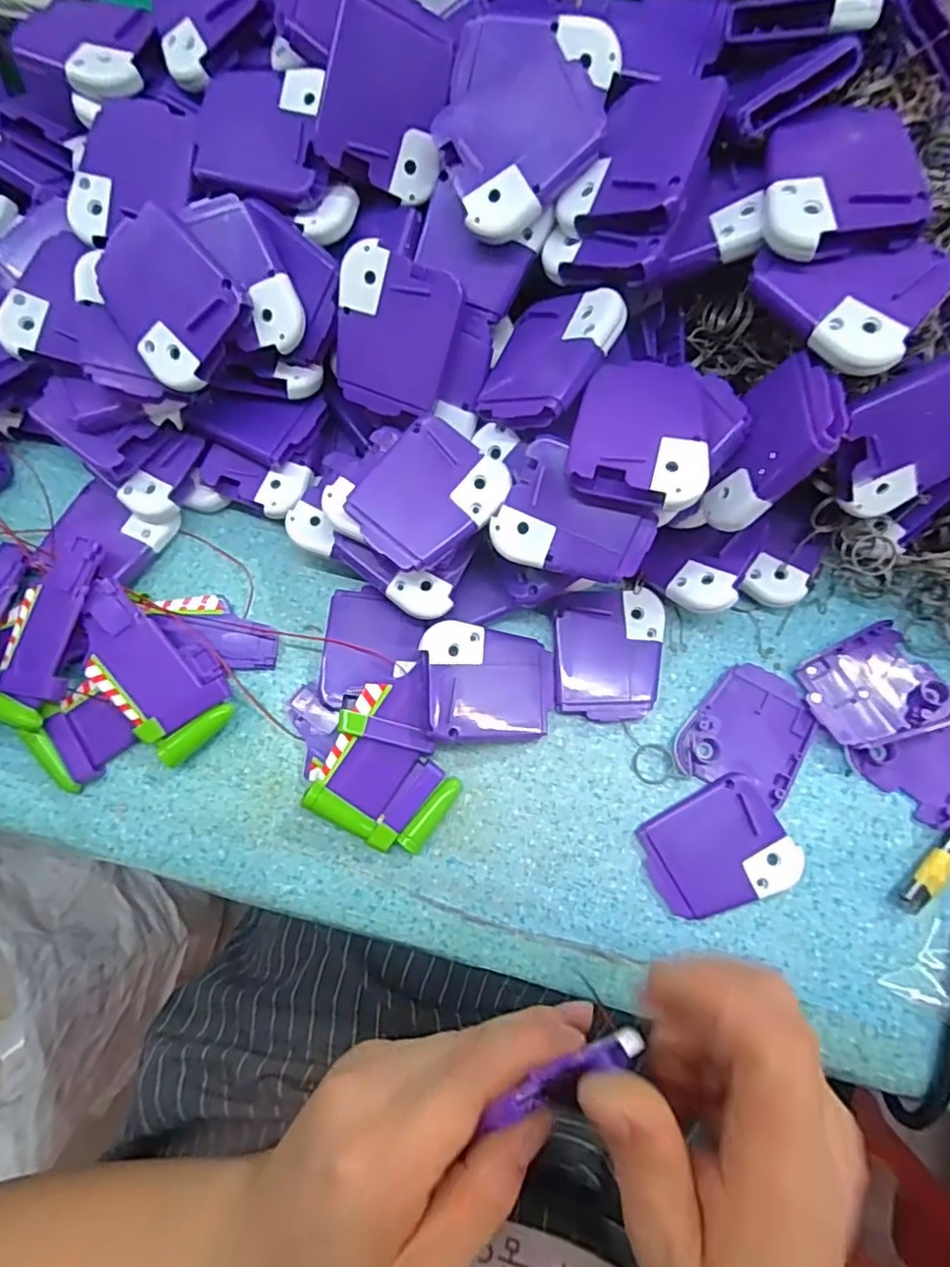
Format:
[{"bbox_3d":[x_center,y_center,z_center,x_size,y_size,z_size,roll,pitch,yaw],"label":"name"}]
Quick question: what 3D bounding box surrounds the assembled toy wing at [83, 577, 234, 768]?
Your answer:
[{"bbox_3d":[-0.154,0.017,0.300,0.083,0.023,0.043,43,82,11],"label":"assembled toy wing"}]

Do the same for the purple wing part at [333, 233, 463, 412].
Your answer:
[{"bbox_3d":[-0.036,-0.126,0.270,0.050,0.004,0.060,21,116,1],"label":"purple wing part"}]

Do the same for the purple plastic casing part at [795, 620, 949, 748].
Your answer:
[{"bbox_3d":[0.186,0.026,0.294,0.057,0.011,0.050,-26,77,-4],"label":"purple plastic casing part"}]

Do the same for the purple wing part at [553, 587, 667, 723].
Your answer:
[{"bbox_3d":[0.064,0.010,0.303,0.050,0.011,0.060,0,77,2],"label":"purple wing part"}]

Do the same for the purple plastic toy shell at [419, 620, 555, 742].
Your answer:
[{"bbox_3d":[0.008,0.022,0.290,0.062,0.004,0.052,0,82,-21],"label":"purple plastic toy shell"}]

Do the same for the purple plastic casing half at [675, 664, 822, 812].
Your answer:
[{"bbox_3d":[0.128,0.045,0.296,0.053,0.005,0.058,24,79,7],"label":"purple plastic casing half"}]

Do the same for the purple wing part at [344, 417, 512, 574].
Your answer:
[{"bbox_3d":[-0.020,-0.058,0.269,0.051,0.004,0.059,37,84,3],"label":"purple wing part"}]

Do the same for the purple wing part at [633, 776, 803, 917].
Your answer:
[{"bbox_3d":[0.108,0.097,0.284,0.062,0.009,0.050,-27,77,-4],"label":"purple wing part"}]

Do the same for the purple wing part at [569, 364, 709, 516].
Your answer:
[{"bbox_3d":[0.067,-0.082,0.248,0.051,0.015,0.065,15,78,6],"label":"purple wing part"}]

